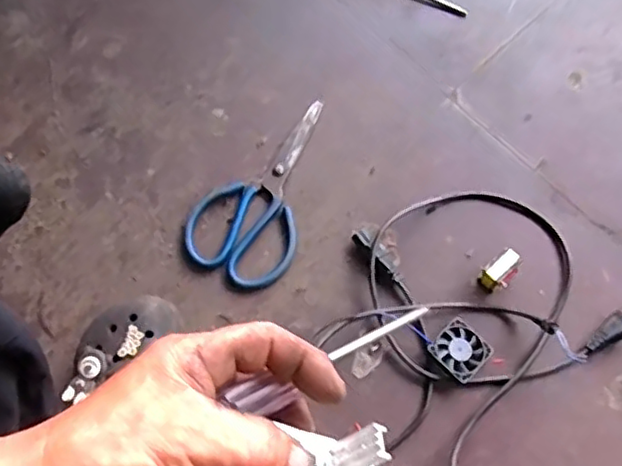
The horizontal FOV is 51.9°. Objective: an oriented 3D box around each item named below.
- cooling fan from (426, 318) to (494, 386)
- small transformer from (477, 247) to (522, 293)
[{"bbox_3d":[0.150,0.118,0.640,0.049,0.013,0.050,-43,76,-12],"label":"cooling fan"},{"bbox_3d":[0.194,0.039,0.654,0.038,0.034,0.026,-39,75,-12],"label":"small transformer"}]

